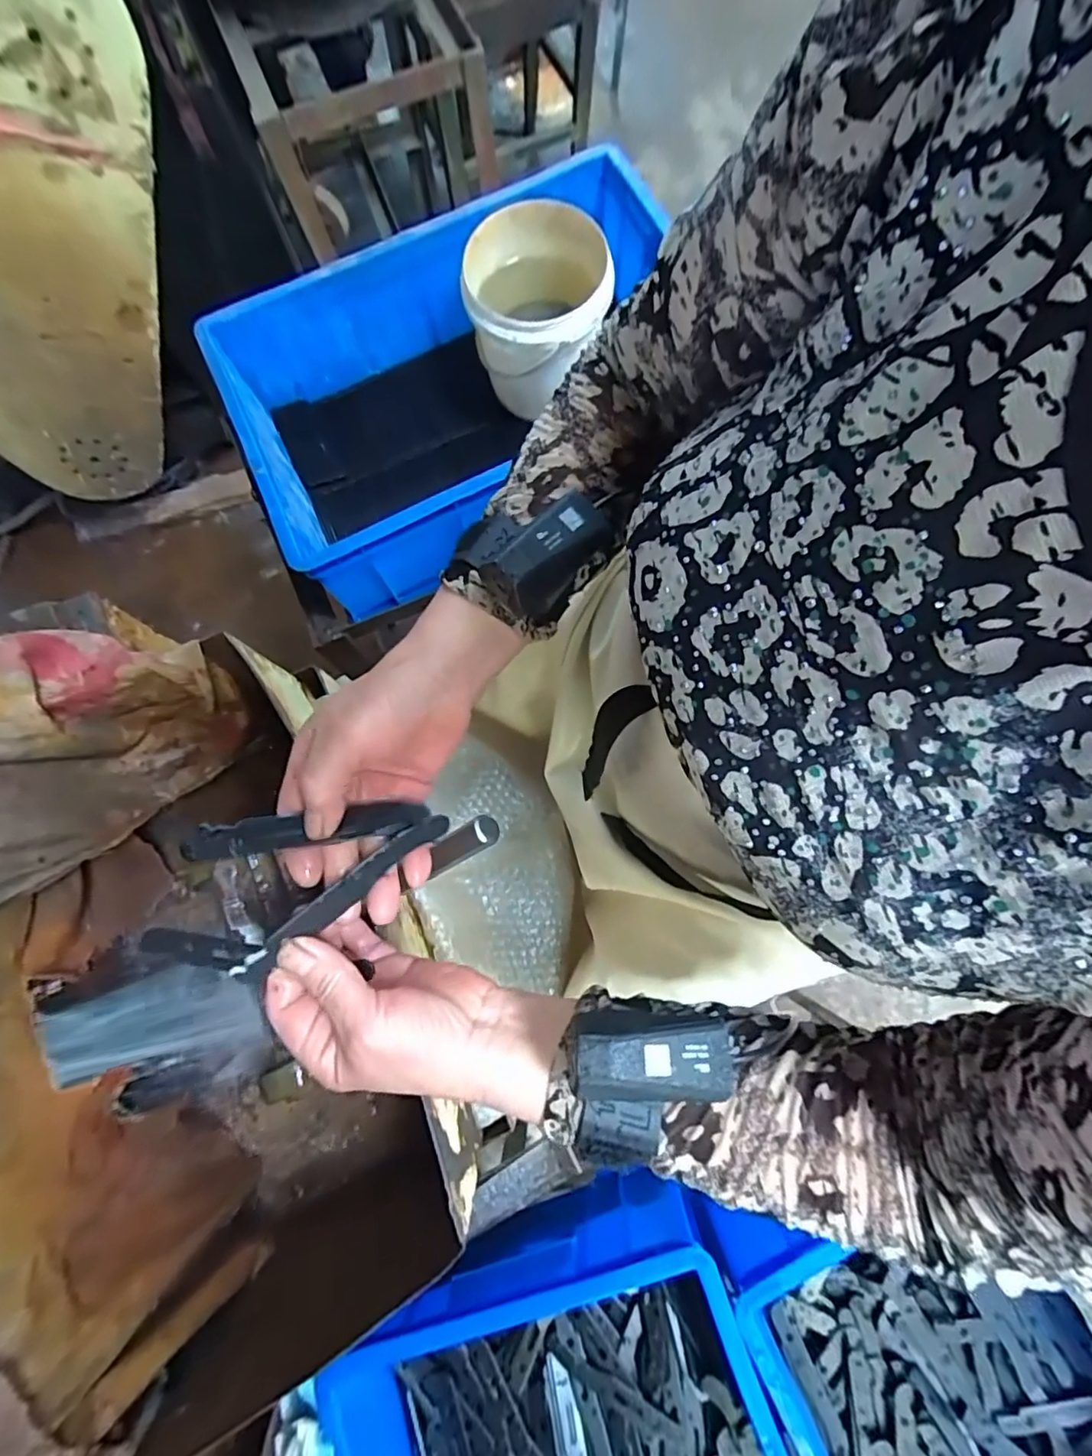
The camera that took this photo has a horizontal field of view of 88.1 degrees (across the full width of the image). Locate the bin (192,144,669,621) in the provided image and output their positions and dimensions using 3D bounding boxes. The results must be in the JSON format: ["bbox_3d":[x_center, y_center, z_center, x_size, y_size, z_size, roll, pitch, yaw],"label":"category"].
[{"bbox_3d":[-0.082,-0.390,0.667,0.512,0.171,0.332,-27,79,-6],"label":"bin"}]

